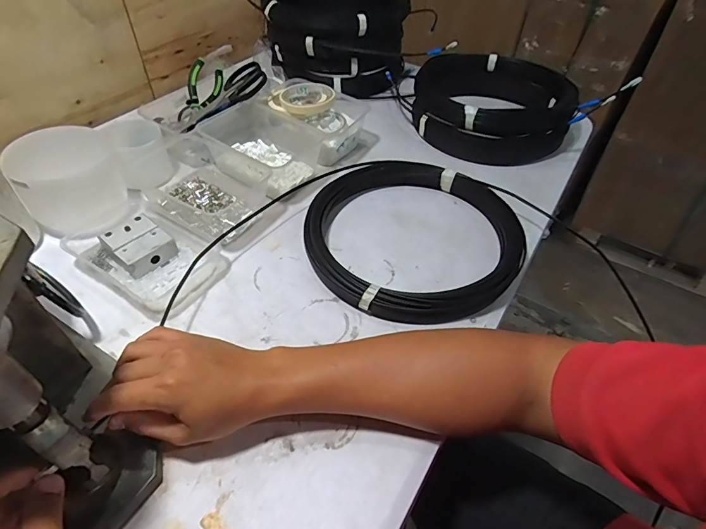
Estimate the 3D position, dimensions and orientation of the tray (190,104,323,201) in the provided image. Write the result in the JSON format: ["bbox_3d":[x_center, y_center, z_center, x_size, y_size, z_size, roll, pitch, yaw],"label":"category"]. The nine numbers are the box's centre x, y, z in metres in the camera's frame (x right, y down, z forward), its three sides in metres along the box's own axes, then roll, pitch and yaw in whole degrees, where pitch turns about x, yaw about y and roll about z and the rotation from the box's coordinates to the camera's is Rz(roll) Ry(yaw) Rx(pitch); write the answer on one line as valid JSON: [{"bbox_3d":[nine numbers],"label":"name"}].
[{"bbox_3d":[-0.155,-0.191,0.664,0.194,0.069,0.136,28,51,23],"label":"tray"}]

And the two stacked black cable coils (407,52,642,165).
[{"bbox_3d":[0.254,-0.299,0.778,0.279,0.098,0.276,1,46,-1],"label":"two stacked black cable coils"}]

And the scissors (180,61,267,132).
[{"bbox_3d":[-0.219,-0.278,0.697,0.165,0.022,0.078,-36,50,7],"label":"scissors"}]

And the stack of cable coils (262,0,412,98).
[{"bbox_3d":[-0.036,-0.466,0.847,0.254,0.168,0.229,17,48,14],"label":"stack of cable coils"}]

